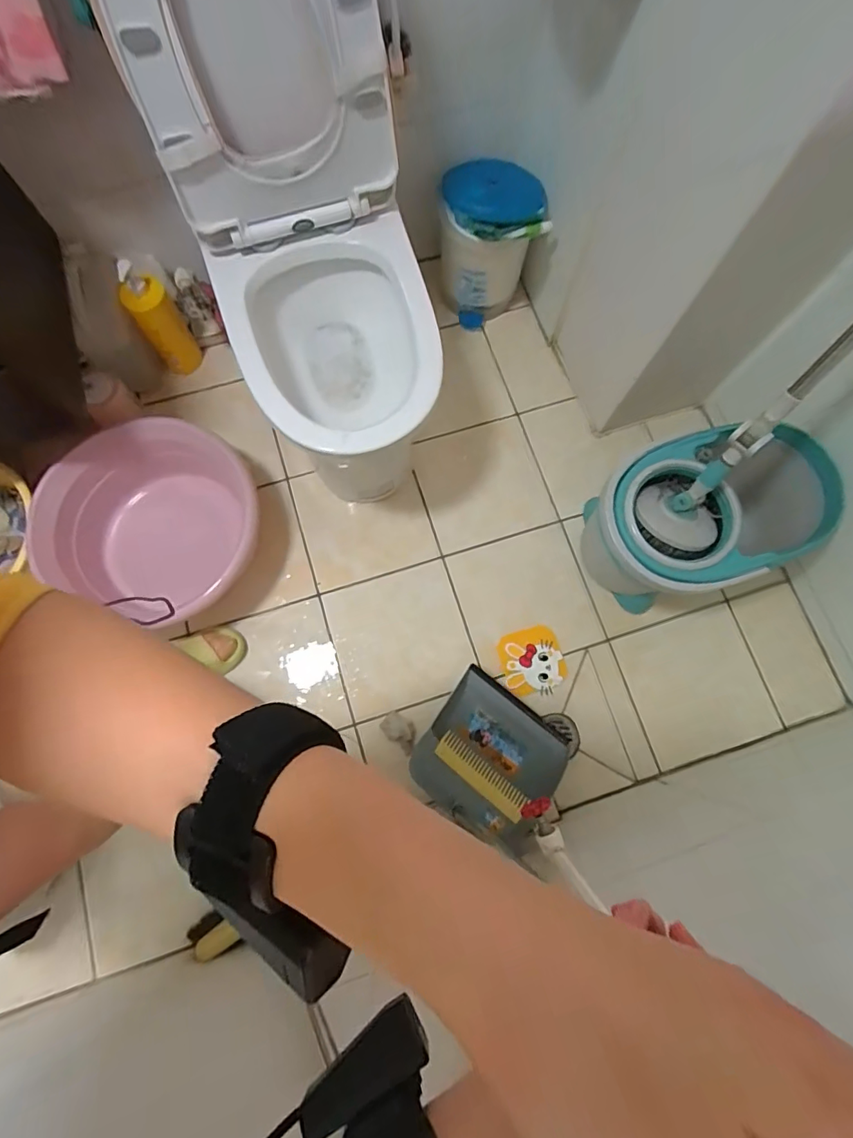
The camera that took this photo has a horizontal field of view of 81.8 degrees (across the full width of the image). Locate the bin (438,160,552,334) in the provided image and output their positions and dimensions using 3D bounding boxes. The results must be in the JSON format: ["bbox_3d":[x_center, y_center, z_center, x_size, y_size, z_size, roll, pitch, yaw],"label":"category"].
[{"bbox_3d":[0.144,-0.785,1.196,0.219,0.292,0.205,-10,77,-4],"label":"bin"}]

